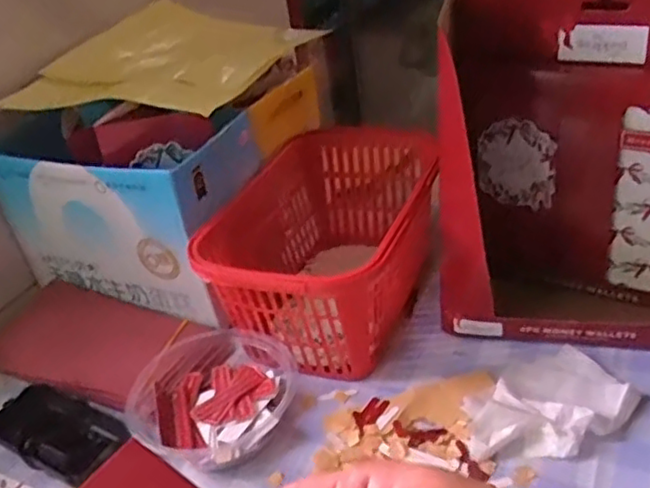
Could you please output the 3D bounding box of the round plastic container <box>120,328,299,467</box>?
[{"bbox_3d":[-0.080,0.107,0.474,0.104,0.032,0.113,-7,32,4],"label":"round plastic container"}]

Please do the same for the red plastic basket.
[{"bbox_3d":[0.005,0.005,0.535,0.149,0.106,0.221,5,35,22],"label":"red plastic basket"}]

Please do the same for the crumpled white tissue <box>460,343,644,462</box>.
[{"bbox_3d":[0.147,0.110,0.436,0.115,0.018,0.076,-28,37,-27],"label":"crumpled white tissue"}]

